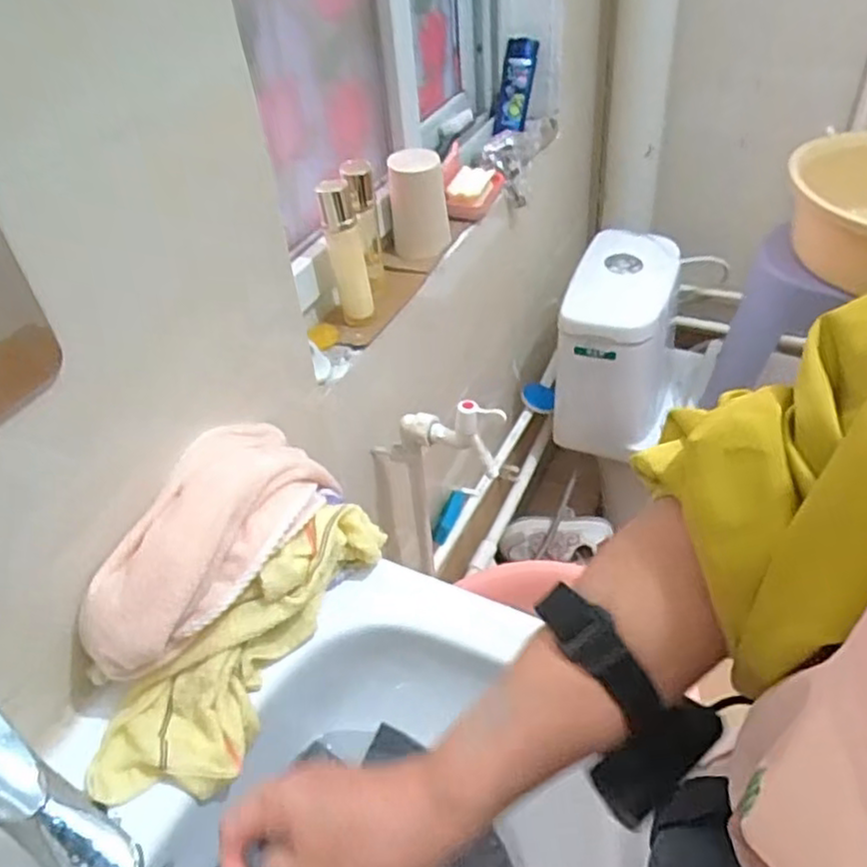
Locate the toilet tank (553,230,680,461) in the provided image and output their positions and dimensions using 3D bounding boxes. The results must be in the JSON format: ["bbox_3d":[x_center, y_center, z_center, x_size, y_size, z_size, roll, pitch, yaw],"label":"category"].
[{"bbox_3d":[0.372,-0.173,1.389,0.203,0.355,0.314,10,44,17],"label":"toilet tank"}]

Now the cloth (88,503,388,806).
[{"bbox_3d":[-0.142,0.166,0.541,0.093,0.077,0.276,28,67,32],"label":"cloth"}]

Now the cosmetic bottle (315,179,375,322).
[{"bbox_3d":[-0.102,-0.210,0.820,0.044,0.176,0.044,-11,42,-5],"label":"cosmetic bottle"}]

